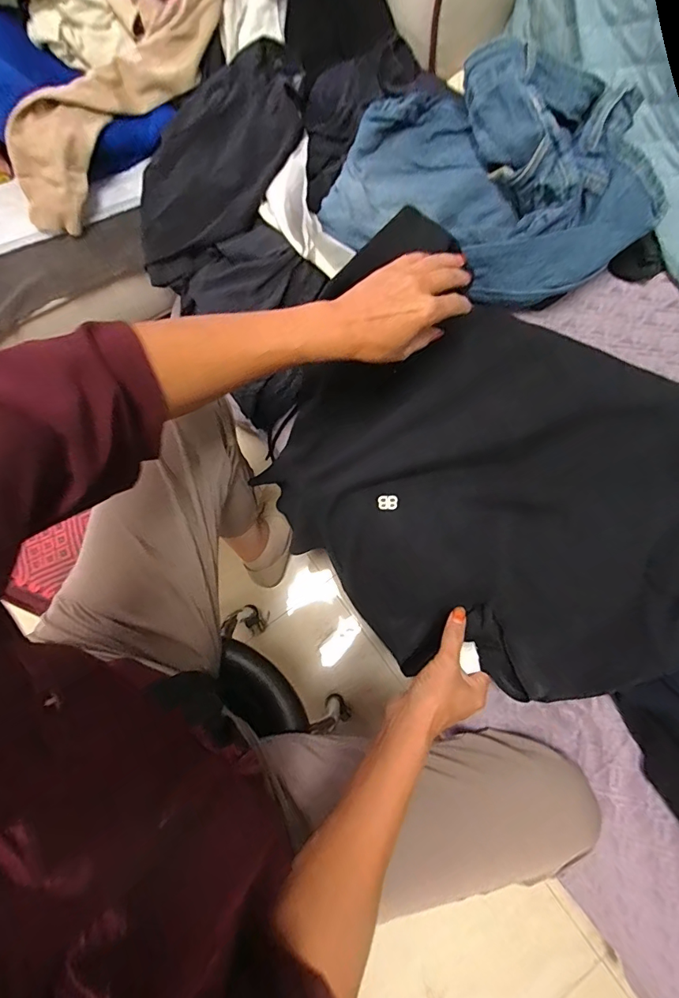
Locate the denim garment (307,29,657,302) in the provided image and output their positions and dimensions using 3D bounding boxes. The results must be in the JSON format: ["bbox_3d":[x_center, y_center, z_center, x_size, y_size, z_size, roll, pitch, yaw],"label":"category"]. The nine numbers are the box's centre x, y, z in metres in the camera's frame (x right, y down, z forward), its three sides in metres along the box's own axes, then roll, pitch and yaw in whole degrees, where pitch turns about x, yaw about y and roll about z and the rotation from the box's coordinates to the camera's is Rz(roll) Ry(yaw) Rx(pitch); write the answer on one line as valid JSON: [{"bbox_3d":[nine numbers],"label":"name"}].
[{"bbox_3d":[0.169,-0.359,0.513,0.365,0.156,0.204,1,76,0],"label":"denim garment"}]

